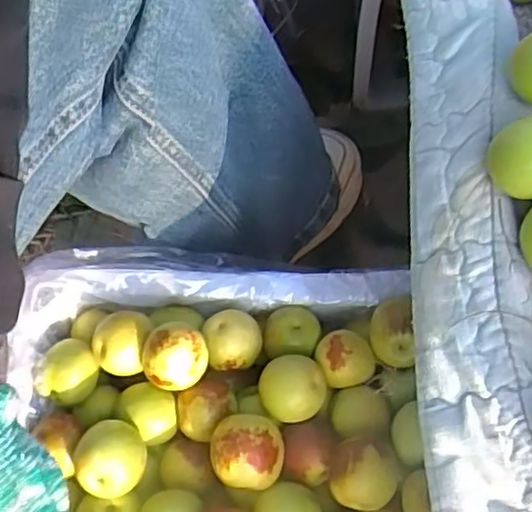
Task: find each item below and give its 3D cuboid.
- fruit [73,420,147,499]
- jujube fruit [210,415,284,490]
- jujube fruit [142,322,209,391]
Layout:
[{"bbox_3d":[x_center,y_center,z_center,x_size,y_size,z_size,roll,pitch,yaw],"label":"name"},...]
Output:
[{"bbox_3d":[-0.087,0.115,0.385,0.037,0.038,0.041,-15,69,-4],"label":"fruit"},{"bbox_3d":[-0.010,0.112,0.383,0.040,0.034,0.039,0,69,1],"label":"jujube fruit"},{"bbox_3d":[-0.054,0.062,0.403,0.036,0.035,0.037,0,69,1],"label":"jujube fruit"}]

